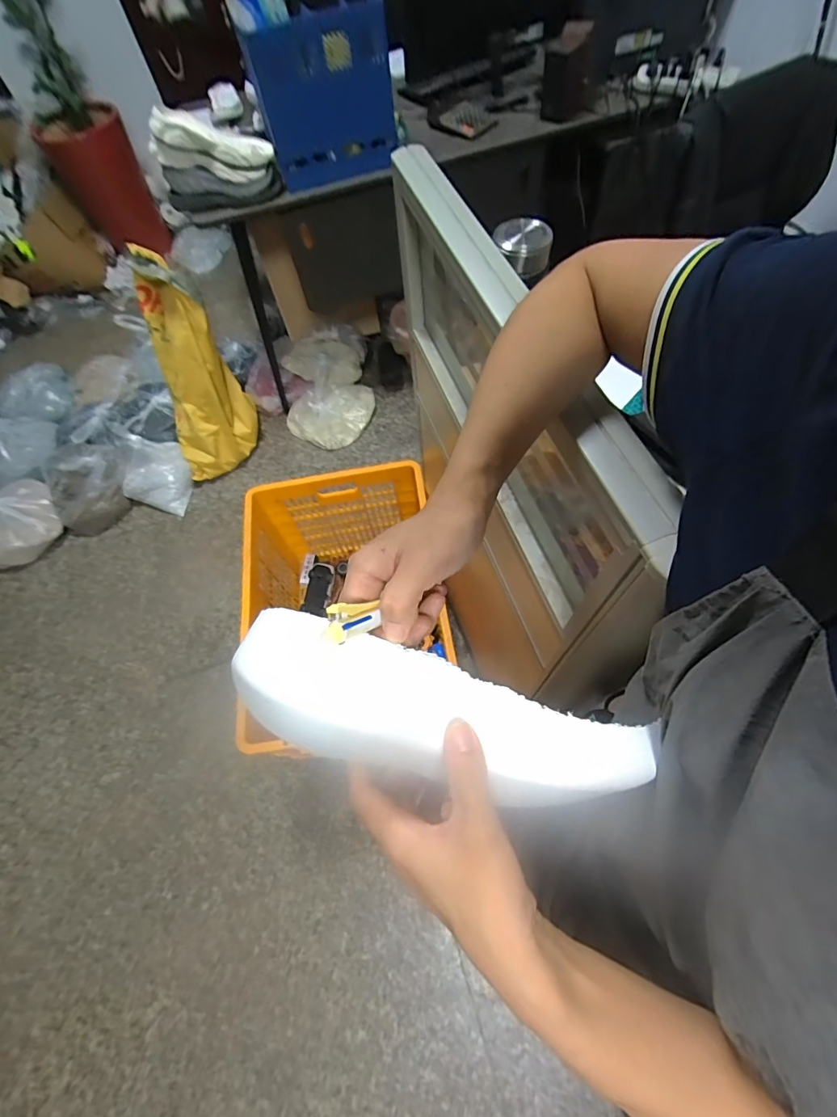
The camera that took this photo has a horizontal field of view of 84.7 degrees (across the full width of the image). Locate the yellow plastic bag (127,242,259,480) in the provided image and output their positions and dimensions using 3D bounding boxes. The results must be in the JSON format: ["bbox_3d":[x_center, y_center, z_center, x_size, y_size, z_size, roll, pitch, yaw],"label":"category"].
[{"bbox_3d":[-0.756,-0.628,1.534,0.260,0.661,0.218,-12,35,-3],"label":"yellow plastic bag"}]

